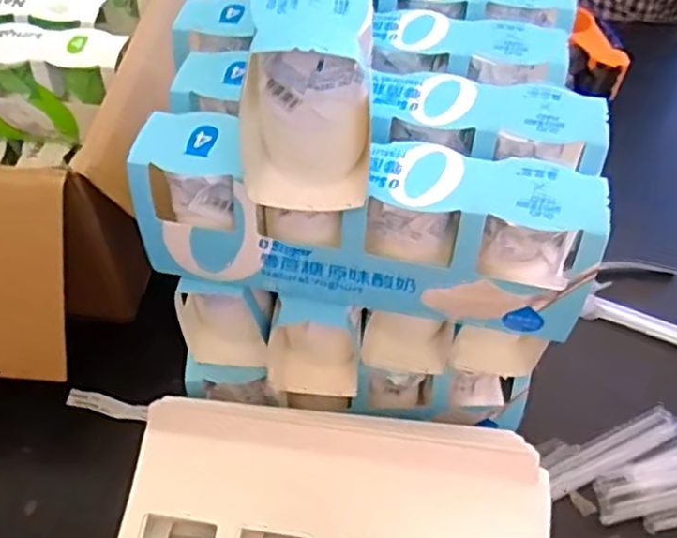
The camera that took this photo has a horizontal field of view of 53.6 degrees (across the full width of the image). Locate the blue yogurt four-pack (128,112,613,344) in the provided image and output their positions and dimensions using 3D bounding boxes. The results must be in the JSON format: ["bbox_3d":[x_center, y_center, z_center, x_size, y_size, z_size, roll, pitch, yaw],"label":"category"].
[{"bbox_3d":[0.014,-0.027,0.413,0.271,0.091,0.063,10,54,7],"label":"blue yogurt four-pack"}]

